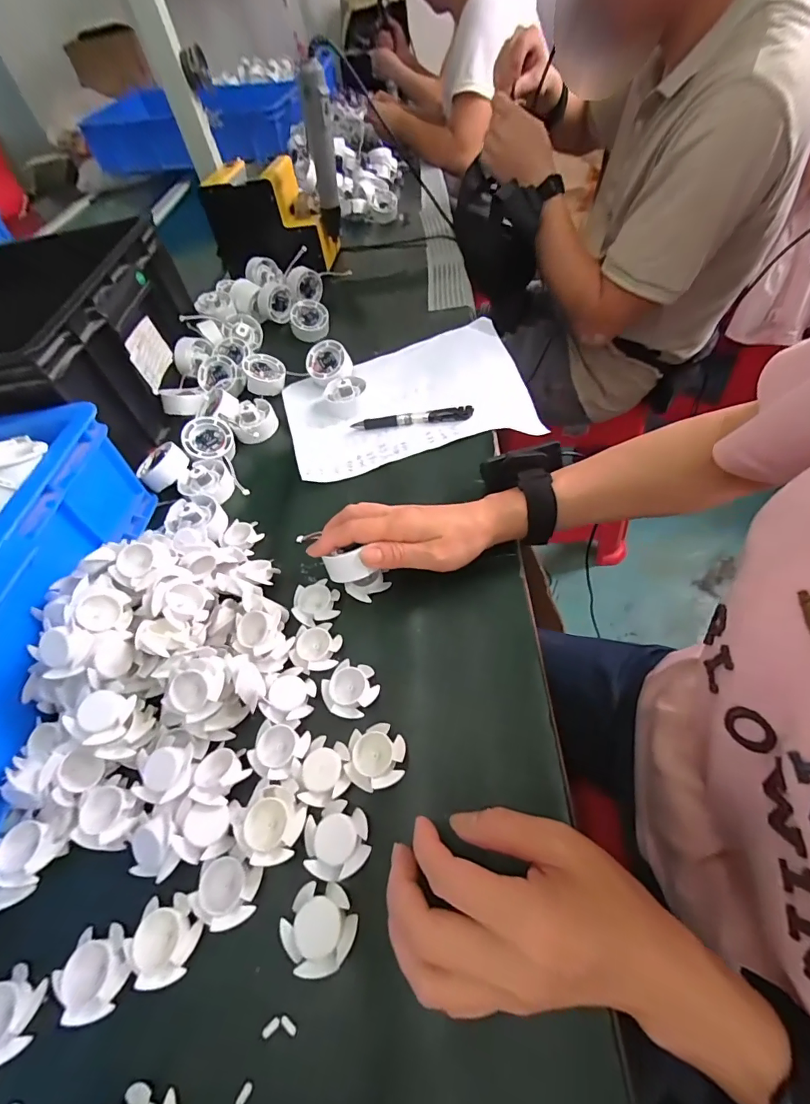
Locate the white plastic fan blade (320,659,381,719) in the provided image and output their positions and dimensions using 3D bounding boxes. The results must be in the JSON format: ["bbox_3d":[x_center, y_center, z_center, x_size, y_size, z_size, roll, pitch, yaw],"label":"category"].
[{"bbox_3d":[-0.040,0.103,0.336,0.040,0.013,0.037,-5,53,6],"label":"white plastic fan blade"}]

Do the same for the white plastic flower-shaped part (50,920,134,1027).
[{"bbox_3d":[-0.178,0.241,0.259,0.038,0.013,0.039,14,57,20],"label":"white plastic flower-shaped part"}]

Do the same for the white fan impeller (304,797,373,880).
[{"bbox_3d":[-0.043,0.179,0.279,0.039,0.009,0.039,-5,53,6],"label":"white fan impeller"}]

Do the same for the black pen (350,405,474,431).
[{"bbox_3d":[0.008,-0.153,0.518,0.137,0.019,0.018,-4,53,7],"label":"black pen"}]

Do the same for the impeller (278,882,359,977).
[{"bbox_3d":[-0.049,0.213,0.257,0.039,0.011,0.041,-5,53,6],"label":"impeller"}]

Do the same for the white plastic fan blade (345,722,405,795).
[{"bbox_3d":[-0.019,0.140,0.306,0.038,0.016,0.040,-5,53,6],"label":"white plastic fan blade"}]

